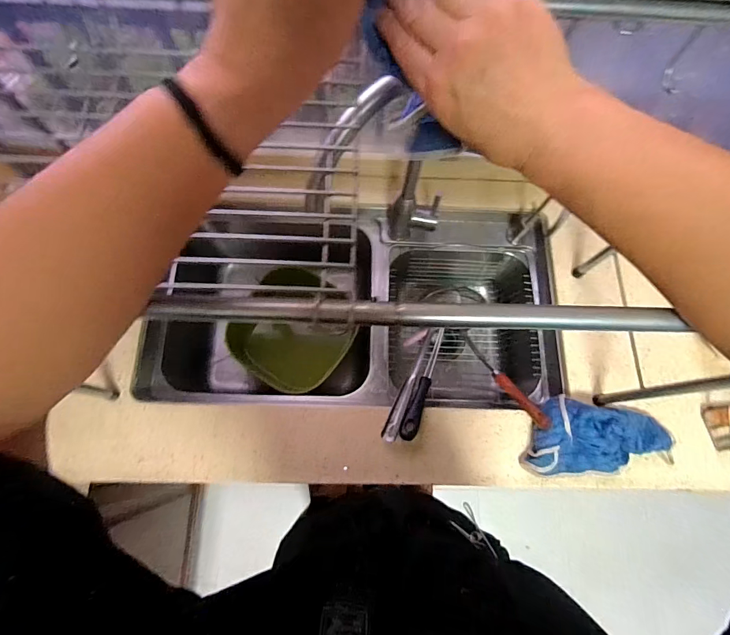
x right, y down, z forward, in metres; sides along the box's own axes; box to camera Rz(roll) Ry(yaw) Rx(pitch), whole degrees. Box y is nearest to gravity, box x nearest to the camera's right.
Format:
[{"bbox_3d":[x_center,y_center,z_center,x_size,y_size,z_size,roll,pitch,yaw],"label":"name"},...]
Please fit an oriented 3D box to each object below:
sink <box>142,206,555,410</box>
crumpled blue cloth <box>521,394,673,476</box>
[{"bbox_3d":[-0.019,-0.028,0.834,0.790,0.275,0.442,1,74,-2],"label":"sink"},{"bbox_3d":[0.397,0.212,0.639,0.233,0.049,0.127,11,74,2],"label":"crumpled blue cloth"}]

